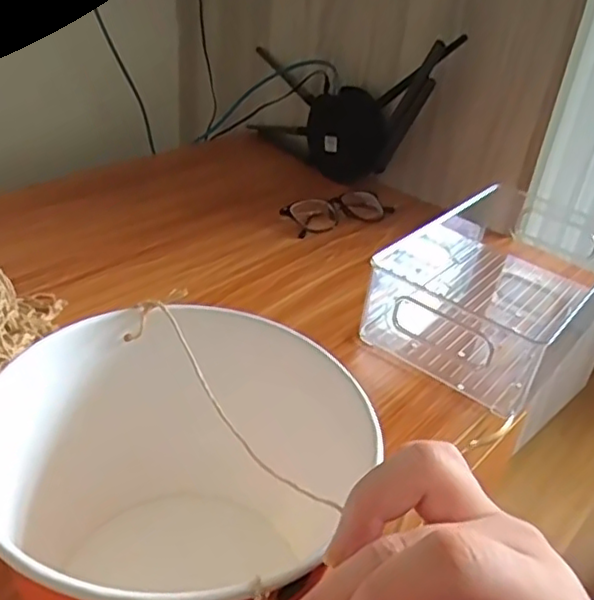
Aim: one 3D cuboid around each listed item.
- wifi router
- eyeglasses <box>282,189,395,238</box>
[{"bbox_3d":[0.048,-0.255,0.812,0.048,0.175,0.310,-24,44,-39],"label":"wifi router"},{"bbox_3d":[0.045,-0.104,0.741,0.137,0.023,0.057,-16,39,-32],"label":"eyeglasses"}]

